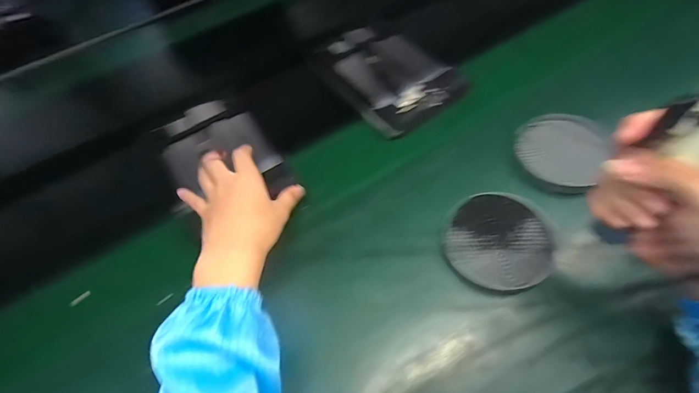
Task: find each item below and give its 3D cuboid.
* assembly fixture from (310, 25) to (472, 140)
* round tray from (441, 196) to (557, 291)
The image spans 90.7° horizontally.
[{"bbox_3d":[0.057,-0.201,0.556,0.153,0.037,0.247,-34,59,-15],"label":"assembly fixture"},{"bbox_3d":[0.164,0.047,0.385,0.109,0.026,0.109,-3,57,5],"label":"round tray"}]

